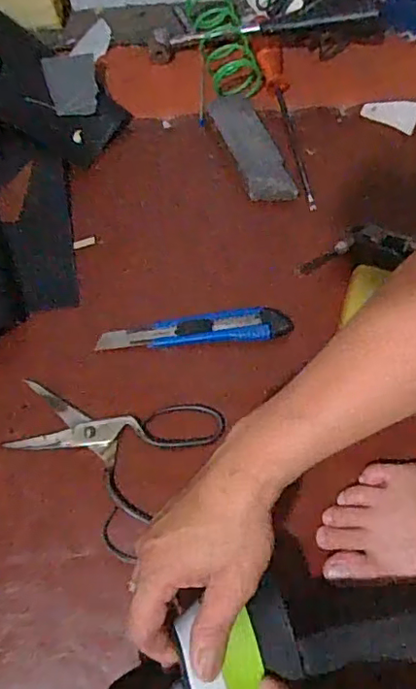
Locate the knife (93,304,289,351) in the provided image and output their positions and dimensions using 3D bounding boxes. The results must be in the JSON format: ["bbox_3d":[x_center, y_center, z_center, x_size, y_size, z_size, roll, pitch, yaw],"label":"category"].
[{"bbox_3d":[-0.013,-0.016,0.549,0.180,0.014,0.033,-4,67,-1],"label":"knife"}]

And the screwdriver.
[{"bbox_3d":[0.095,-0.250,0.638,0.029,0.023,0.216,-12,67,-5],"label":"screwdriver"}]

